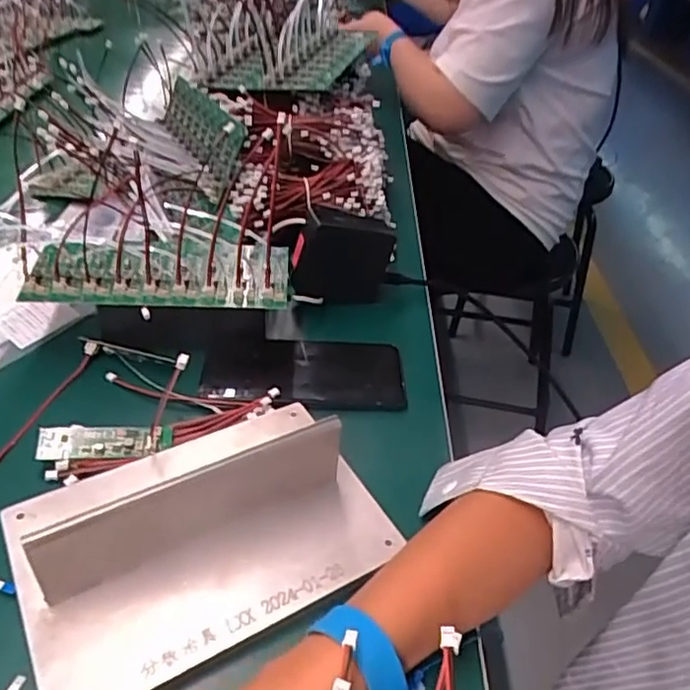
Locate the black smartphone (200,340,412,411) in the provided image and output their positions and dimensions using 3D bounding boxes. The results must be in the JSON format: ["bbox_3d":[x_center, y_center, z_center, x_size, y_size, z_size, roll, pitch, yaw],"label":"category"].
[{"bbox_3d":[-0.033,0.020,0.489,0.156,0.007,0.071,1,39,-4],"label":"black smartphone"}]

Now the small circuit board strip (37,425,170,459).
[{"bbox_3d":[-0.160,0.065,0.415,0.084,0.009,0.024,-2,61,-12],"label":"small circuit board strip"}]

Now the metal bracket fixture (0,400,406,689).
[{"bbox_3d":[-0.084,0.094,0.349,0.187,0.056,0.145,-18,44,-26],"label":"metal bracket fixture"}]

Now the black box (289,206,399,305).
[{"bbox_3d":[-0.003,-0.079,0.553,0.087,0.088,0.023,2,39,-4],"label":"black box"}]

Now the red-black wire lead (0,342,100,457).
[{"bbox_3d":[-0.219,0.045,0.444,0.012,0.020,0.132,13,39,11],"label":"red-black wire lead"}]

